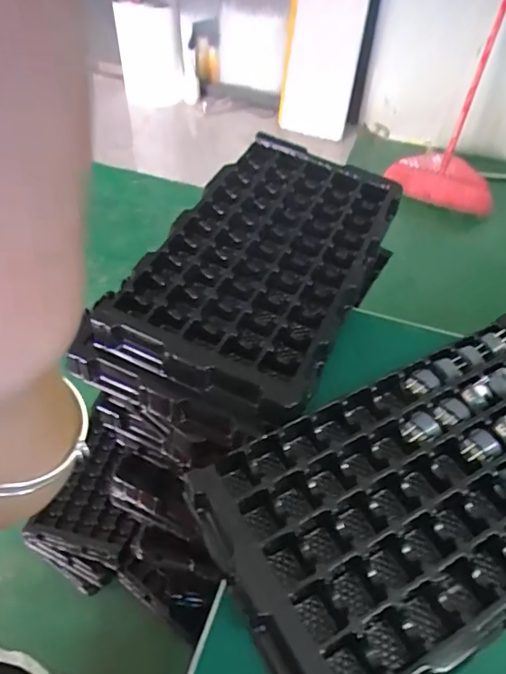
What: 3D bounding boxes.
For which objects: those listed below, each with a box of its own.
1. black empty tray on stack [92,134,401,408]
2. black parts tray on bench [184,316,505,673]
[{"bbox_3d":[0.015,-0.095,0.546,0.206,0.038,0.337,21,51,15],"label":"black empty tray on stack"},{"bbox_3d":[0.147,0.115,0.403,0.355,0.044,0.202,-21,53,-20],"label":"black parts tray on bench"}]

